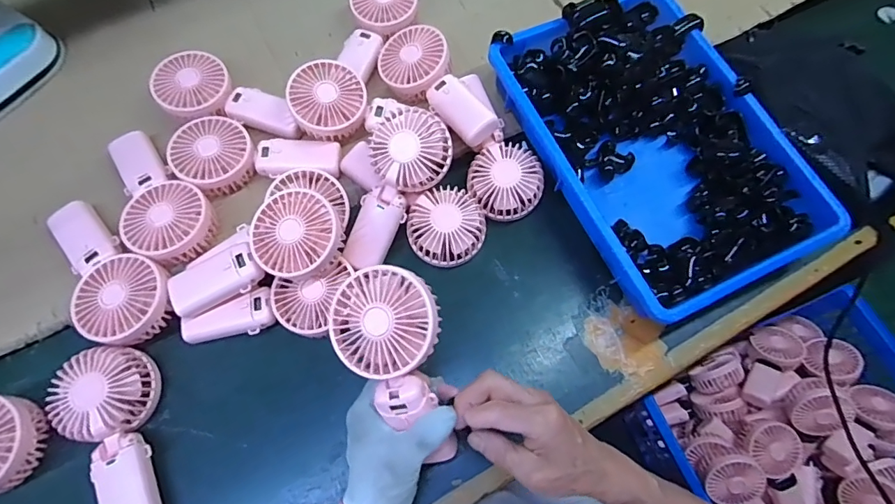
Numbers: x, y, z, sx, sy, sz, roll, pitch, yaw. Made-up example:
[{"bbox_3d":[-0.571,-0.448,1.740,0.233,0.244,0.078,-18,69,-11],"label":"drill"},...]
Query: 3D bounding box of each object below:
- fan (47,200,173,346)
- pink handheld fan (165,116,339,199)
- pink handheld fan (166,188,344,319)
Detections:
[{"bbox_3d":[-0.368,0.021,0.494,0.182,0.042,0.089,38,73,12],"label":"fan"},{"bbox_3d":[-0.223,-0.120,0.544,0.186,0.044,0.087,-10,70,-5],"label":"pink handheld fan"},{"bbox_3d":[-0.195,-0.002,0.461,0.181,0.047,0.088,-17,69,-8],"label":"pink handheld fan"}]

